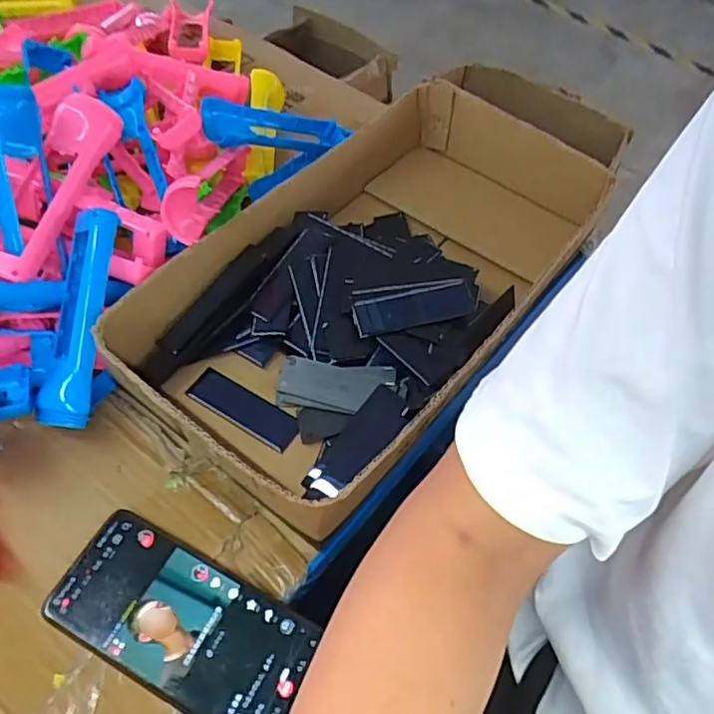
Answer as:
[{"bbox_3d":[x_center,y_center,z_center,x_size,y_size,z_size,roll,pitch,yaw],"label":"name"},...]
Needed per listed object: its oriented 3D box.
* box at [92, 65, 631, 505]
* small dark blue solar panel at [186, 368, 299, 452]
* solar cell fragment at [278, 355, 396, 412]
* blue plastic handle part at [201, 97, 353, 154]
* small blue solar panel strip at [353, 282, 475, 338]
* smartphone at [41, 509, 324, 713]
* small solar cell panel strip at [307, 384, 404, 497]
[{"bbox_3d":[0.020,-0.065,0.535,0.217,0.111,0.418,32,59,18],"label":"box"},{"bbox_3d":[-0.086,0.038,0.472,0.091,0.006,0.029,30,58,17],"label":"small dark blue solar panel"},{"bbox_3d":[-0.017,0.019,0.464,0.086,0.005,0.036,5,62,17],"label":"solar cell fragment"},{"bbox_3d":[-0.066,-0.212,0.589,0.165,0.029,0.044,-17,53,-46],"label":"blue plastic handle part"},{"bbox_3d":[0.043,-0.037,0.477,0.089,0.010,0.028,-10,56,-10],"label":"small blue solar panel strip"},{"bbox_3d":[-0.106,0.161,0.384,0.158,0.011,0.078,26,62,10],"label":"smartphone"},{"bbox_3d":[0.000,0.060,0.440,0.031,0.009,0.085,38,85,21],"label":"small solar cell panel strip"}]

